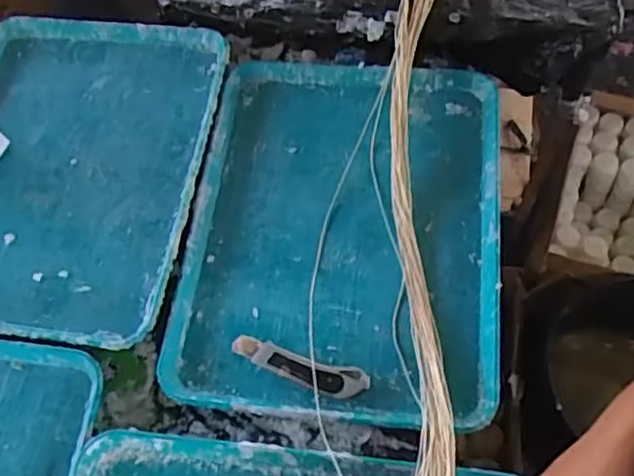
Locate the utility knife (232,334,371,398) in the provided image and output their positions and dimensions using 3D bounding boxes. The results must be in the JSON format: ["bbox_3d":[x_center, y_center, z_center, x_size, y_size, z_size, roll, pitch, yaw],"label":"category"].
[{"bbox_3d":[-0.019,0.132,0.662,0.145,0.017,0.036,15,65,11],"label":"utility knife"}]

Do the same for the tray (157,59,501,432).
[{"bbox_3d":[0.029,-0.017,0.729,0.340,0.029,0.430,5,64,7],"label":"tray"}]

